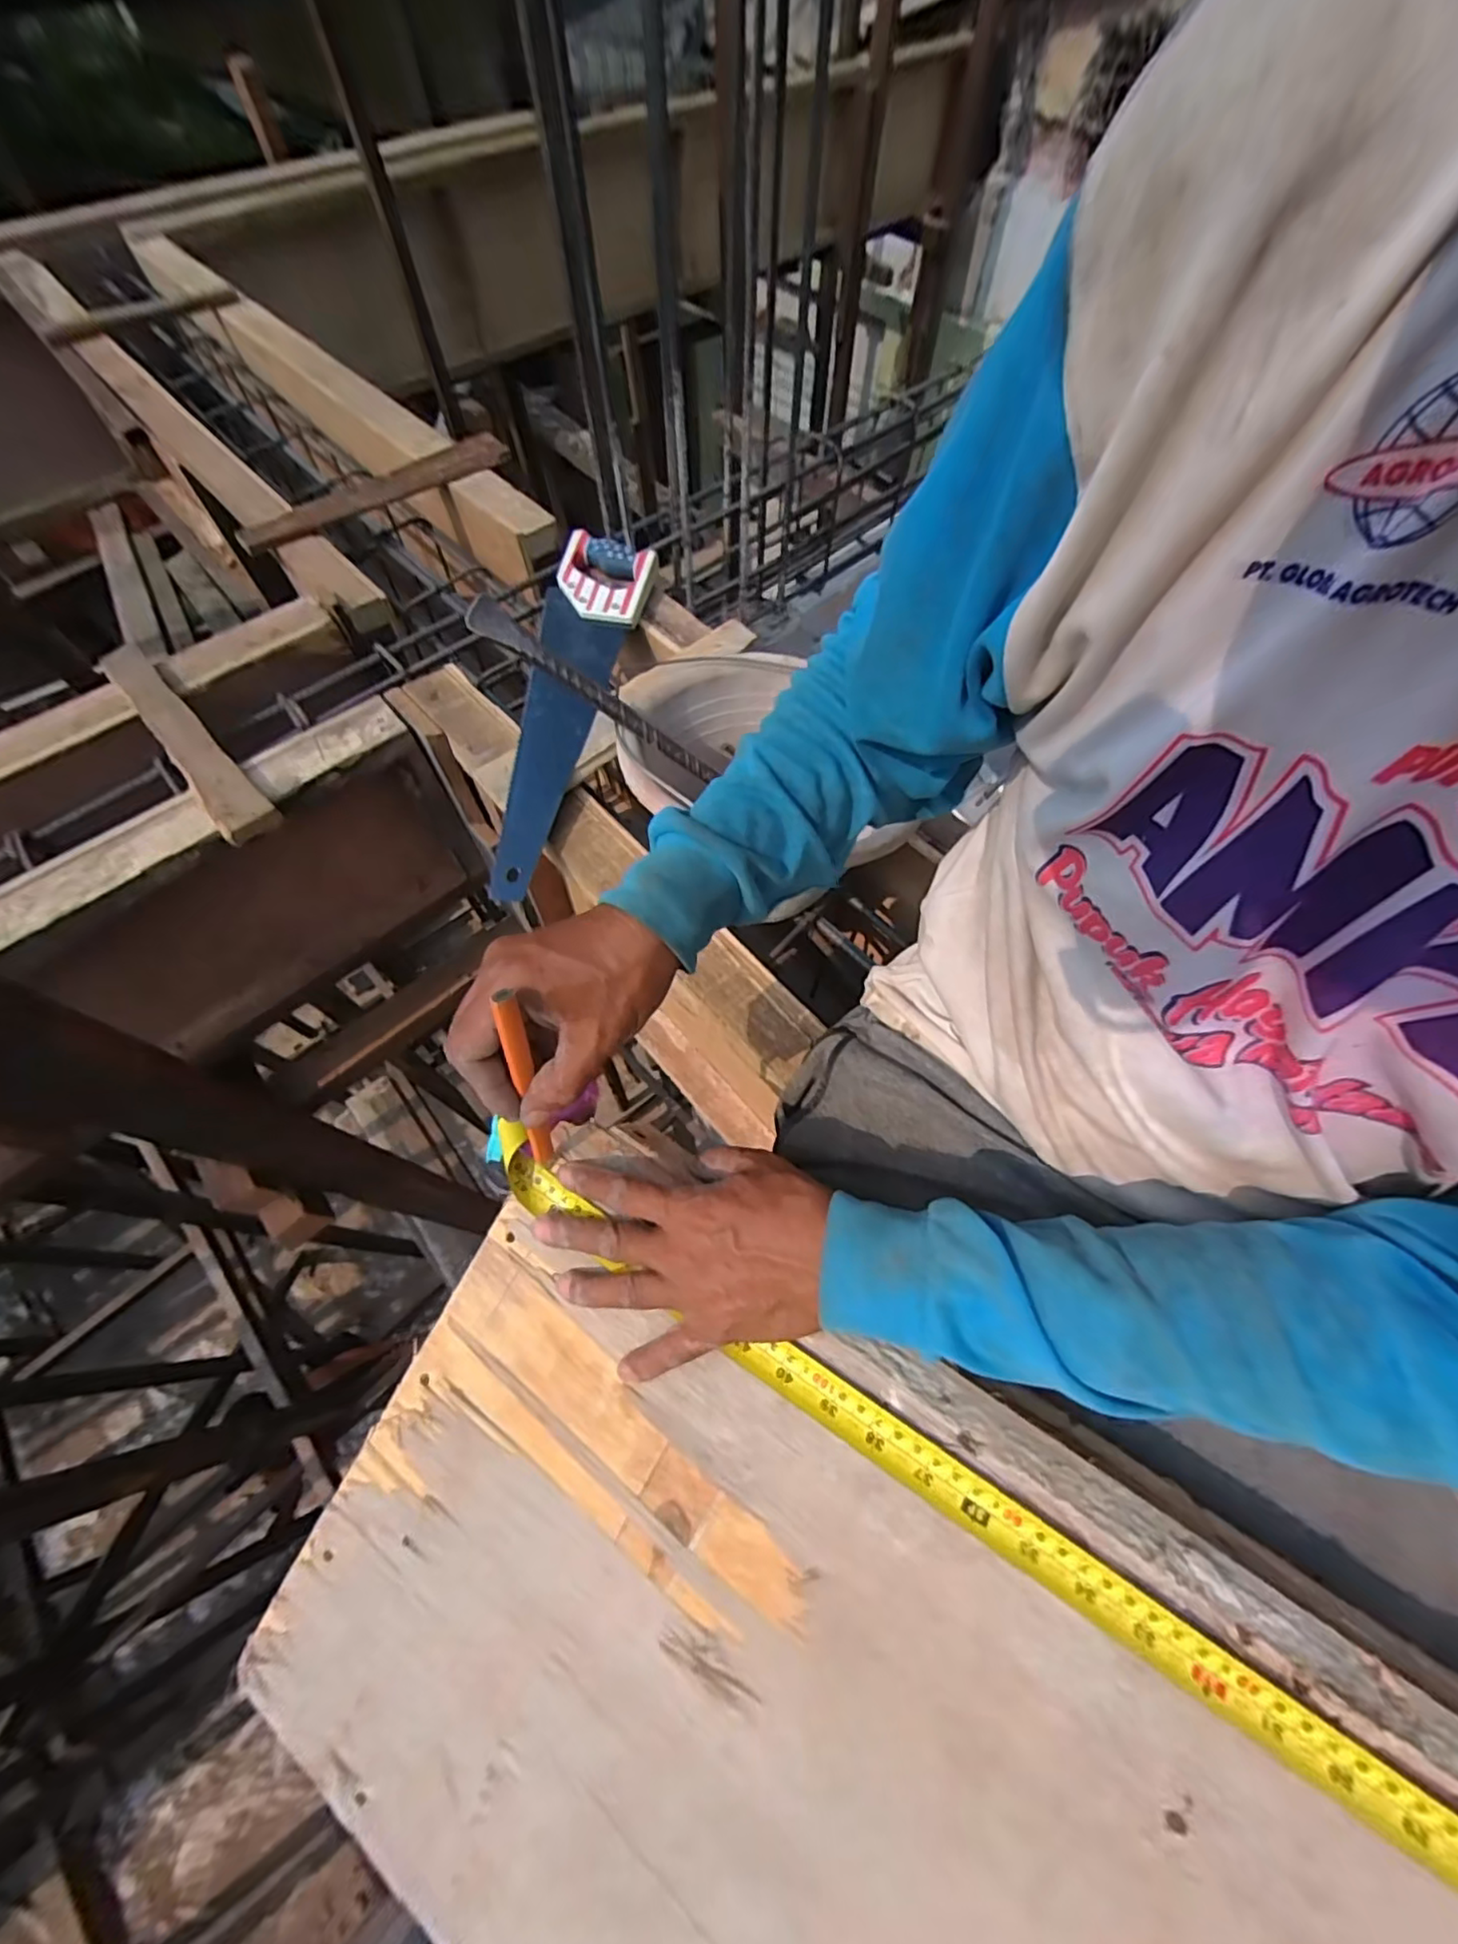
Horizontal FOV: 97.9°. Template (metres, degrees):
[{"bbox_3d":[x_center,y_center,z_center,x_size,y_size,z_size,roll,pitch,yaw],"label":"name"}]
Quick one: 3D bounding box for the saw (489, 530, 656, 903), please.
[{"bbox_3d":[-0.198,-0.313,0.715,0.120,0.041,0.523,10,63,4],"label":"saw"}]

